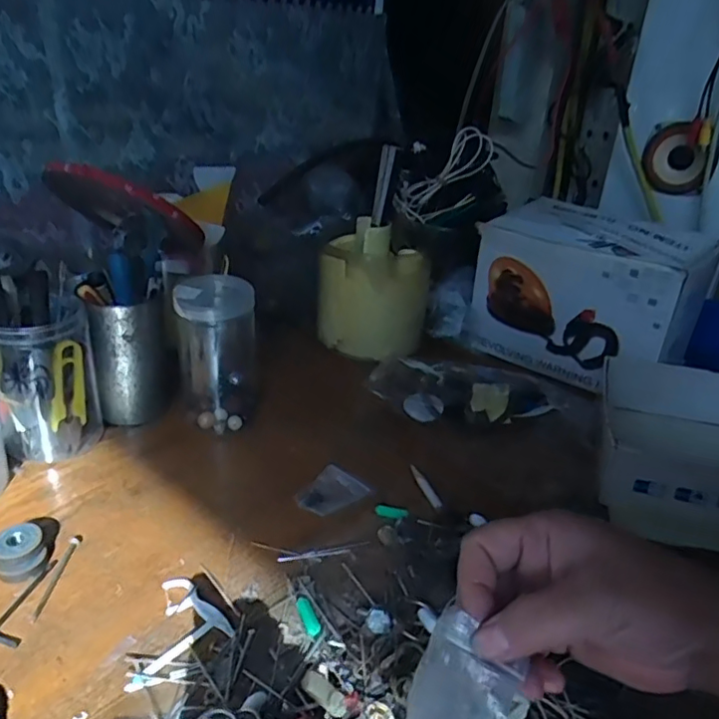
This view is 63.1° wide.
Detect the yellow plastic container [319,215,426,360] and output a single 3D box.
[{"bbox_3d":[0.017,-0.077,0.649,0.116,0.121,0.102,4,28,2],"label":"yellow plastic container"}]

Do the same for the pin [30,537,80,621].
[{"bbox_3d":[-0.190,0.135,0.366,0.006,0.006,0.061,3,28,-1],"label":"pin"}]

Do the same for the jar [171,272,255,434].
[{"bbox_3d":[-0.121,-0.005,0.502,0.059,0.123,0.059,-3,28,-11],"label":"jar"}]

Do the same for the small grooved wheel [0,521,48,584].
[{"bbox_3d":[-0.214,0.122,0.371,0.028,0.019,0.033,-16,33,-33],"label":"small grooved wheel"}]

